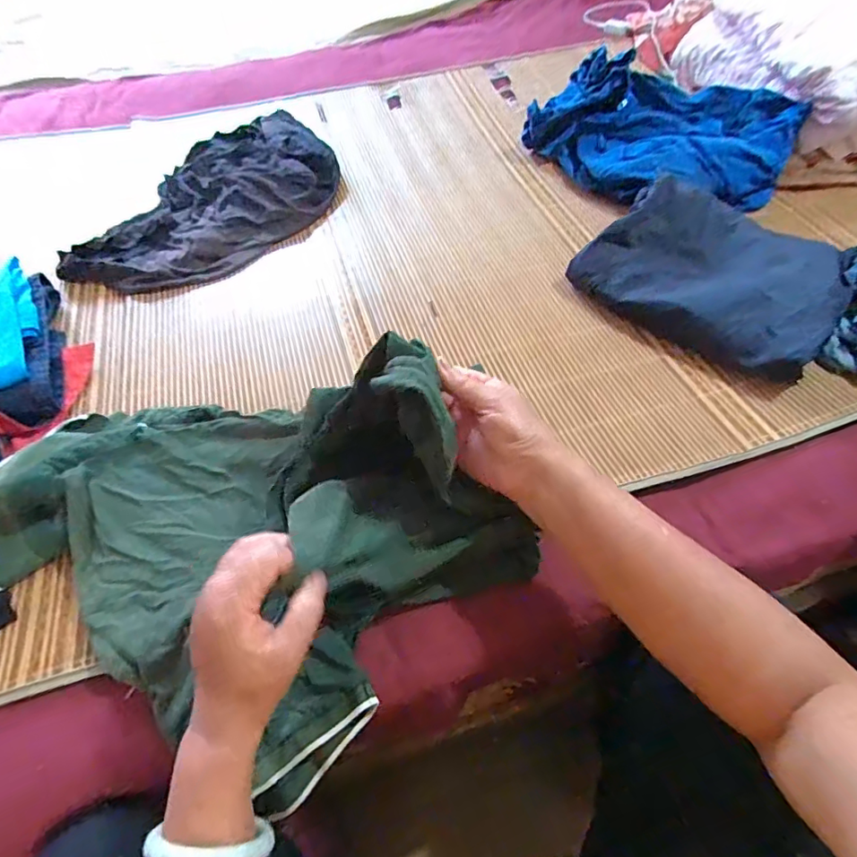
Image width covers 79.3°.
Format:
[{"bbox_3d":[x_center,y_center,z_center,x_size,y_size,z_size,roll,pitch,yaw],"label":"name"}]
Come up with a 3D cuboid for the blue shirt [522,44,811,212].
[{"bbox_3d":[0.359,-0.478,0.815,0.386,0.097,0.256,33,62,22],"label":"blue shirt"}]

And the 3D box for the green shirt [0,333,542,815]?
[{"bbox_3d":[-0.152,0.057,0.422,0.433,0.152,0.299,26,59,18],"label":"green shirt"}]

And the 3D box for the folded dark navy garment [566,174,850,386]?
[{"bbox_3d":[0.357,-0.207,0.649,0.297,0.070,0.248,31,67,26],"label":"folded dark navy garment"}]

